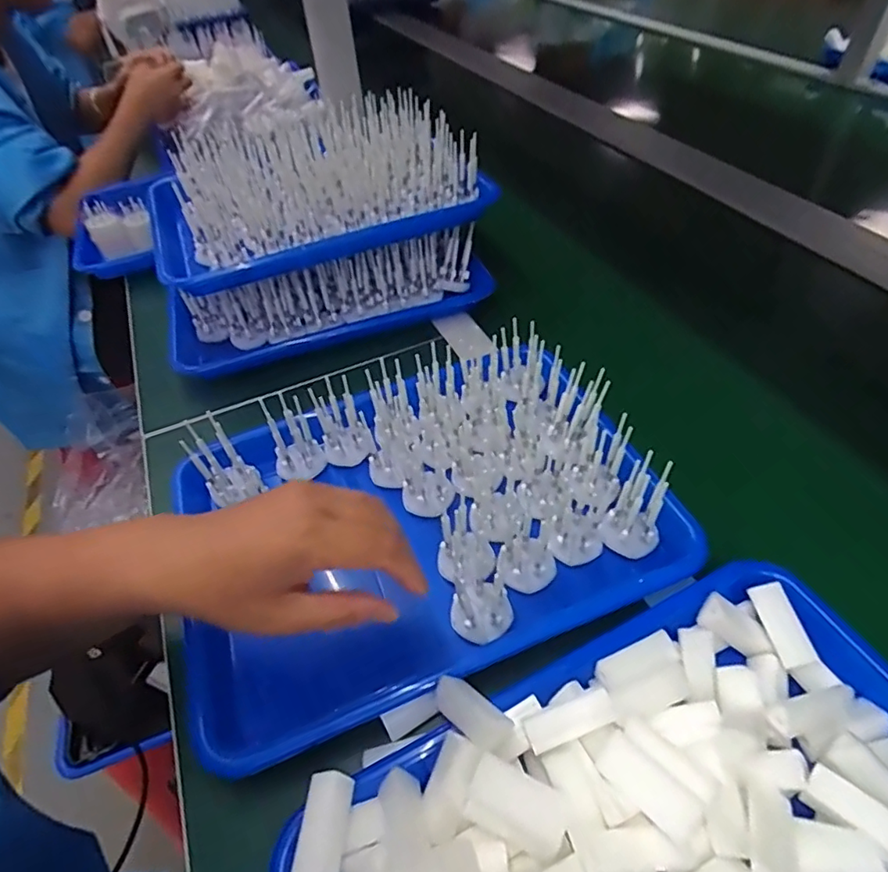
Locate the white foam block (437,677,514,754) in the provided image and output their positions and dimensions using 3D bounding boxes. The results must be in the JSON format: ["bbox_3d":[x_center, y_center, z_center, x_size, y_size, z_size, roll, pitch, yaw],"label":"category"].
[{"bbox_3d":[0.014,0.147,0.292,0.021,0.013,0.047,-36,27,-24],"label":"white foam block"}]

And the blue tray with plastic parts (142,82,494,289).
[{"bbox_3d":[-0.145,-0.262,0.562,0.305,0.070,0.232,-23,51,-15],"label":"blue tray with plastic parts"}]

